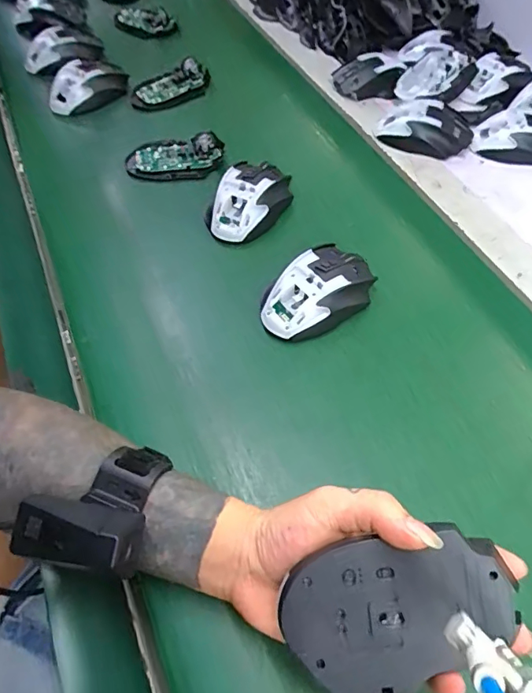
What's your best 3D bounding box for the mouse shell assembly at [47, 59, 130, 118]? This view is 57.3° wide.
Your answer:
[{"bbox_3d":[-0.232,-0.334,0.624,0.095,0.046,0.049,-31,61,-16],"label":"mouse shell assembly"}]

